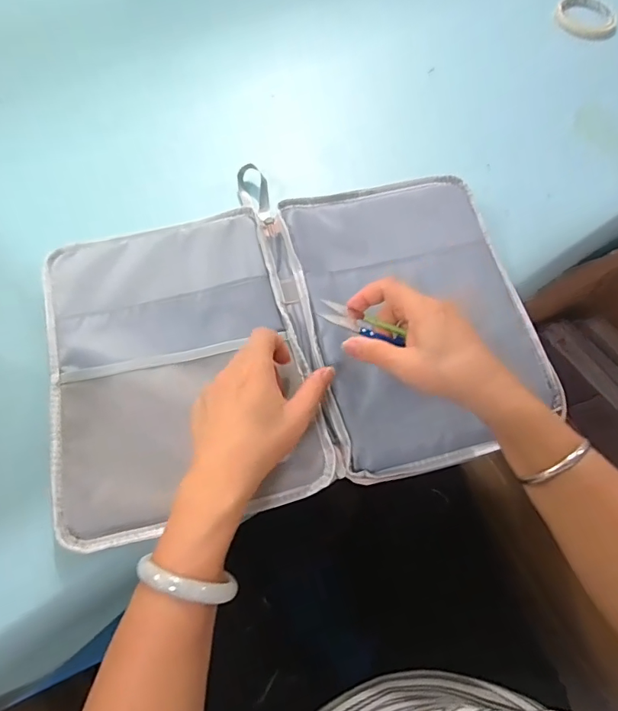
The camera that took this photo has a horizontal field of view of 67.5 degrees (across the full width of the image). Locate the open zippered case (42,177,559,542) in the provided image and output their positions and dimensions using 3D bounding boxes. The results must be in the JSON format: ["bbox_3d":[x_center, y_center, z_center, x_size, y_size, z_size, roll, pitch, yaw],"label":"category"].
[{"bbox_3d":[-0.008,-0.022,0.428,0.432,0.040,0.284,-12,66,-9],"label":"open zippered case"}]

